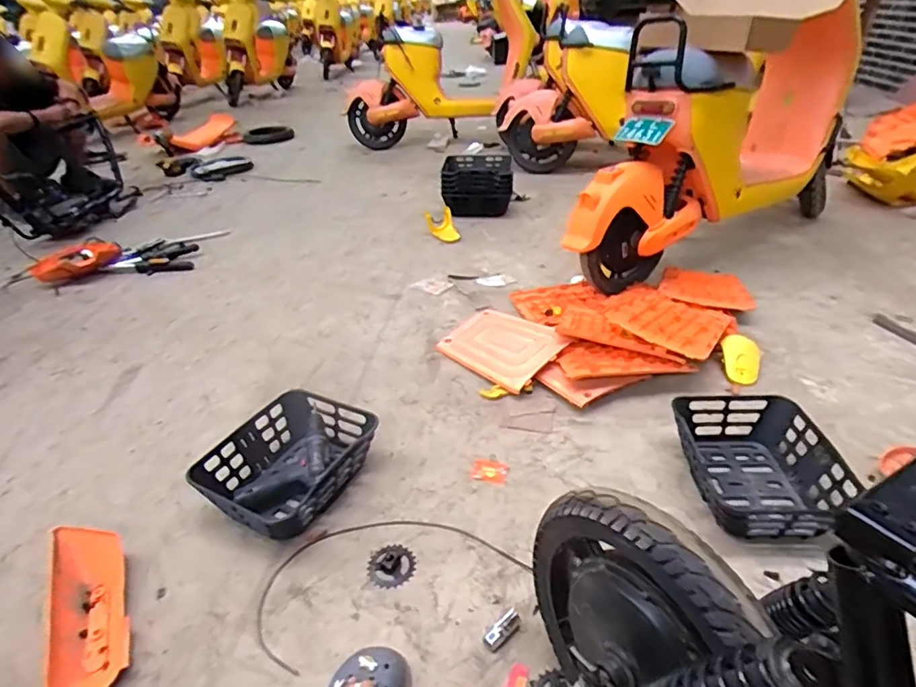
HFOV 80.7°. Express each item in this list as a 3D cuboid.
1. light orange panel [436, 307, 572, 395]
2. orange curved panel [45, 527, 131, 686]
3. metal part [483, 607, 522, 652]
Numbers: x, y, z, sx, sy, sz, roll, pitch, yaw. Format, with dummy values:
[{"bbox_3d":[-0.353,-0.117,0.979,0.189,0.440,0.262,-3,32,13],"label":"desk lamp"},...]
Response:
[{"bbox_3d":[0.123,-0.001,1.519,0.257,0.058,0.333,-31,43,-34],"label":"light orange panel"},{"bbox_3d":[-0.627,0.441,0.906,0.120,0.063,0.322,-19,37,-22],"label":"orange curved panel"},{"bbox_3d":[0.072,0.463,0.870,0.070,0.032,0.030,-29,42,-32],"label":"metal part"}]

